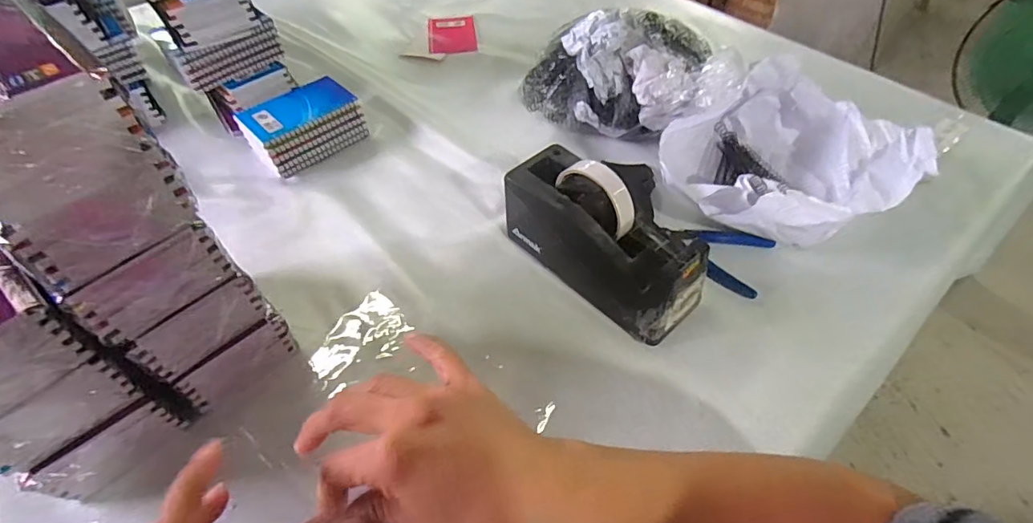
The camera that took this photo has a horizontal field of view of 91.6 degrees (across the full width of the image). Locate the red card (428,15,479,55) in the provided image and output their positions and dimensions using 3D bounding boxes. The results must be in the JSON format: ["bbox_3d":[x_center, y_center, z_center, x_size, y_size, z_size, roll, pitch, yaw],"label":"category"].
[{"bbox_3d":[-0.109,-0.383,0.847,0.078,0.009,0.116,-6,51,-4],"label":"red card"}]

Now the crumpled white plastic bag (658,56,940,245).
[{"bbox_3d":[0.302,-0.106,0.557,0.280,0.099,0.214,-36,59,-25],"label":"crumpled white plastic bag"}]

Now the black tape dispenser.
[{"bbox_3d":[0.082,-0.030,0.480,0.079,0.113,0.205,-38,60,-26],"label":"black tape dispenser"}]

